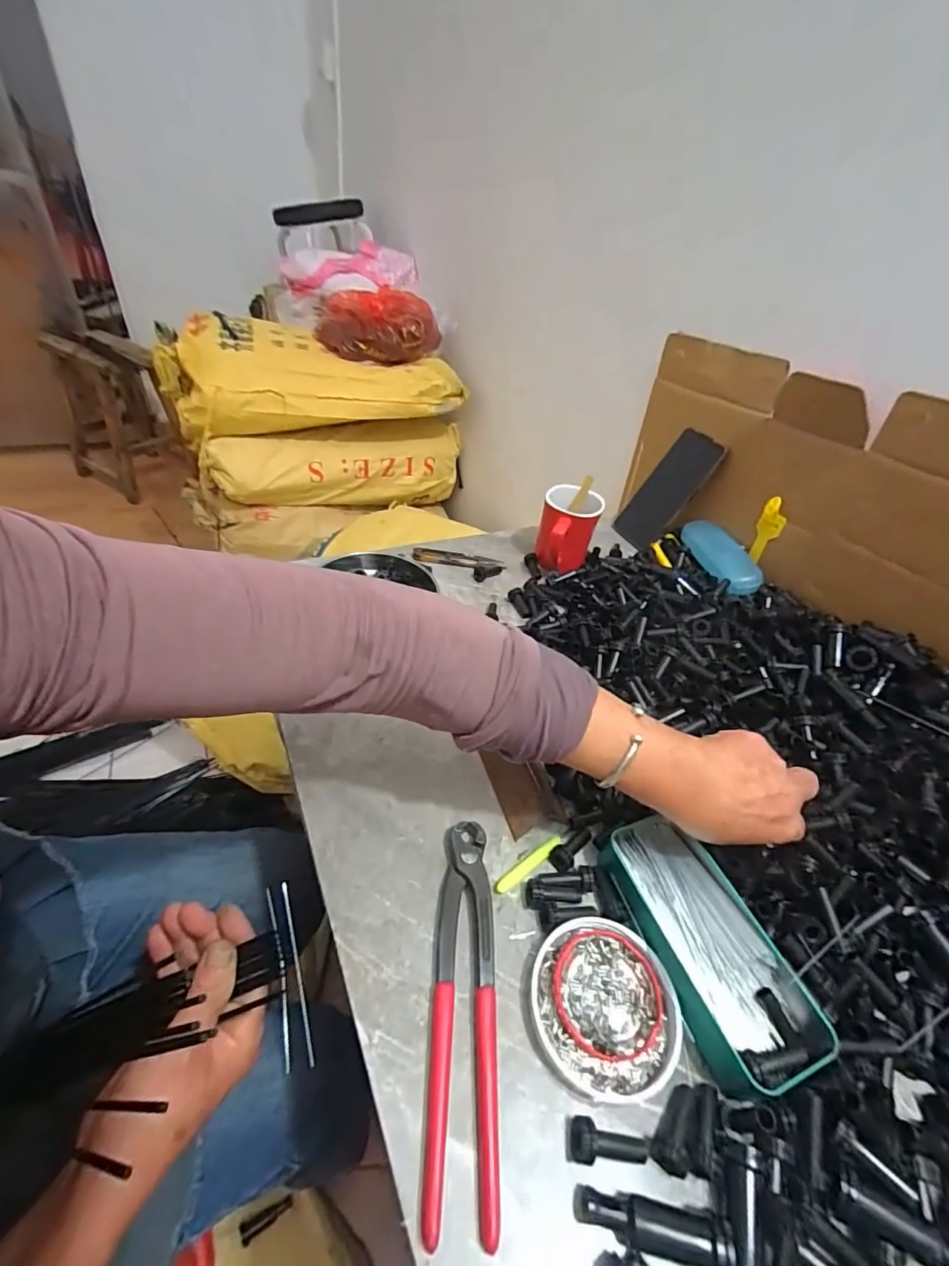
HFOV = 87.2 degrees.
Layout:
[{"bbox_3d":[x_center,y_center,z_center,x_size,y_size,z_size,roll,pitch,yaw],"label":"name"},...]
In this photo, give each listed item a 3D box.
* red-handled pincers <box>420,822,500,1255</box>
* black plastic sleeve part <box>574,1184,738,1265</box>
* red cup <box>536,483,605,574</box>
[{"bbox_3d":[-0.006,0.215,0.304,0.037,0.017,0.198,6,42,-5],"label":"red-handled pincers"},{"bbox_3d":[0.086,0.289,0.241,0.070,0.018,0.021,12,42,2],"label":"black plastic sleeve part"},{"bbox_3d":[0.115,-0.129,0.627,0.072,0.075,0.105,15,42,6],"label":"red cup"}]

